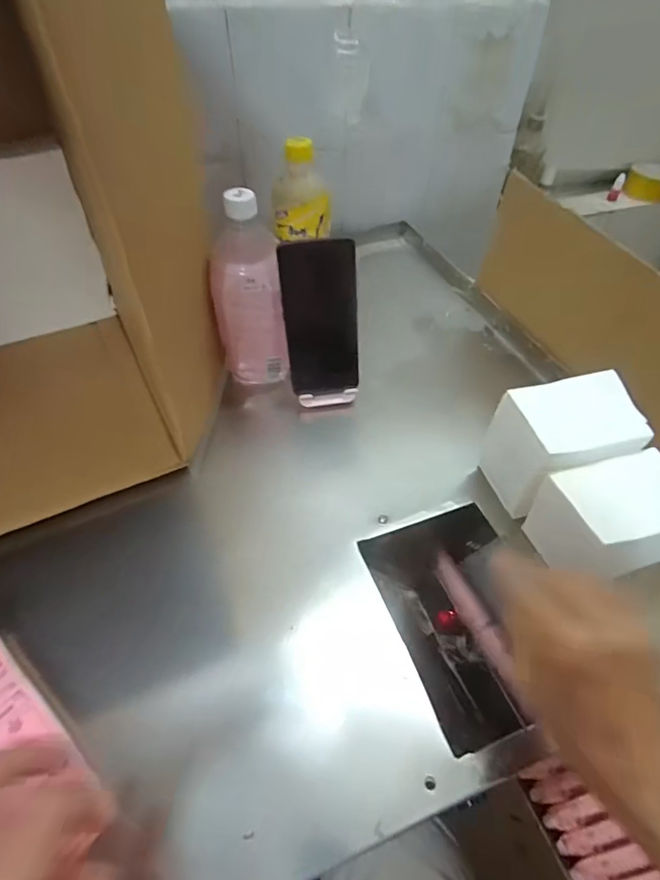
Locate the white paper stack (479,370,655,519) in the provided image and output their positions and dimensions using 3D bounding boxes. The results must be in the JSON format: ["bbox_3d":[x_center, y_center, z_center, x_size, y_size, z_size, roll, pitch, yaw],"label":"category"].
[{"bbox_3d":[0.205,0.005,0.409,0.098,0.099,0.072,-12,50,-10],"label":"white paper stack"}]

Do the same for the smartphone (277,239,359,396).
[{"bbox_3d":[-0.009,-0.122,0.480,0.074,0.161,0.004,-6,35,-4],"label":"smartphone"}]

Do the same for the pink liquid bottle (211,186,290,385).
[{"bbox_3d":[-0.087,-0.150,0.493,0.072,0.193,0.061,-7,49,-6],"label":"pink liquid bottle"}]

